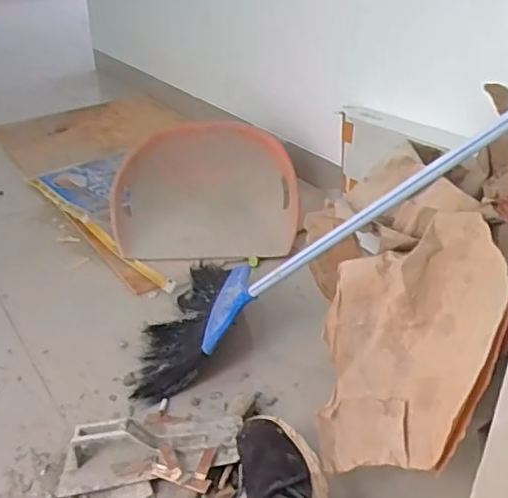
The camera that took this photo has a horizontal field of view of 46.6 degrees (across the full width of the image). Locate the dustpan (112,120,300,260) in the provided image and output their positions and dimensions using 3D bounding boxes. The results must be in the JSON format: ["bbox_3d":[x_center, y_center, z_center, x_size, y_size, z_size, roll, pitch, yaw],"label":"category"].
[{"bbox_3d":[-0.118,-0.144,1.386,0.427,0.157,0.383,-7,32,-8],"label":"dustpan"}]

